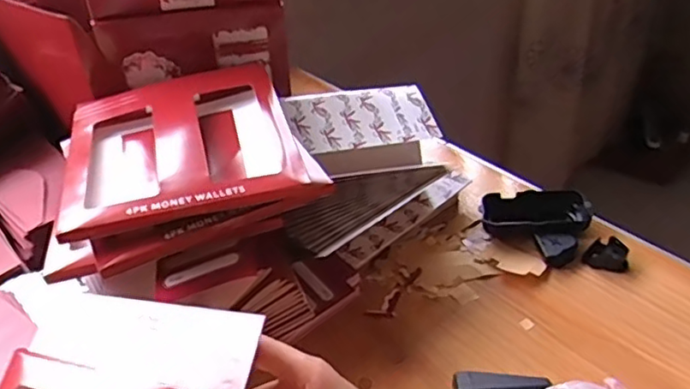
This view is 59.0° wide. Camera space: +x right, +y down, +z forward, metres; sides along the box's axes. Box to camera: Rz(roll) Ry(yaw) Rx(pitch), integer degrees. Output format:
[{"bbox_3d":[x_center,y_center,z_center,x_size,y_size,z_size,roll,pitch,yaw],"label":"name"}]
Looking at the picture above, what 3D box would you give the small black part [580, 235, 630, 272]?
[{"bbox_3d":[0.266,0.059,0.618,0.042,0.014,0.037,14,43,24],"label":"small black part"}]

